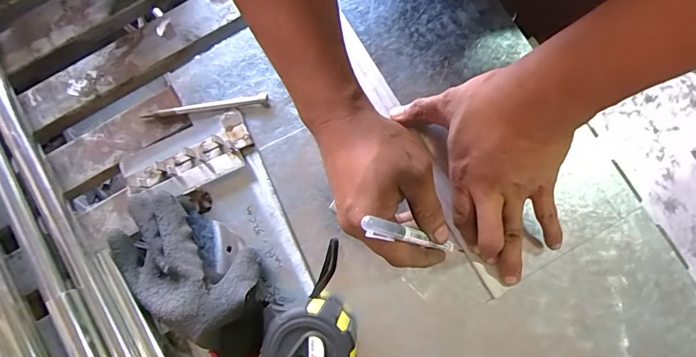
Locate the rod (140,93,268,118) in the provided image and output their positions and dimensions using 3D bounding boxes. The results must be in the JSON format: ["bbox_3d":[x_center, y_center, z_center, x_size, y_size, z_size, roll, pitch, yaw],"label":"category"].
[{"bbox_3d":[-0.152,-0.076,0.447,0.137,0.012,0.014,-10,80,2],"label":"rod"}]

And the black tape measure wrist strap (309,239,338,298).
[{"bbox_3d":[-0.020,0.089,0.414,0.014,0.008,0.059,20,84,5],"label":"black tape measure wrist strap"}]

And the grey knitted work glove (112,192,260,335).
[{"bbox_3d":[-0.159,0.080,0.398,0.150,0.059,0.092,34,85,6],"label":"grey knitted work glove"}]

